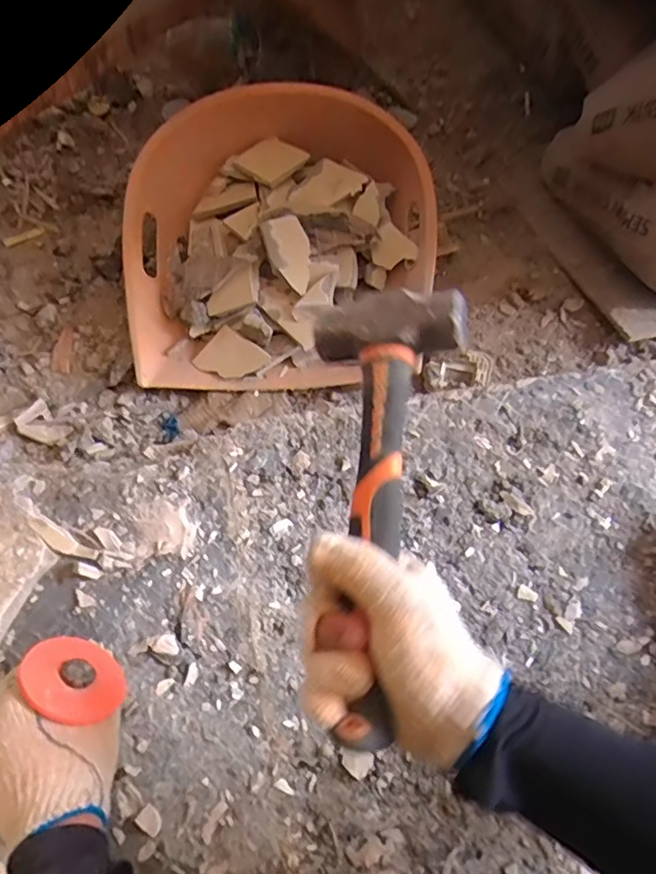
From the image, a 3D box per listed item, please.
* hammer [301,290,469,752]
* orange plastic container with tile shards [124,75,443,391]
[{"bbox_3d":[0.029,0.036,0.338,0.096,0.043,0.276,5,74,0],"label":"hammer"},{"bbox_3d":[-0.070,-0.283,0.764,0.405,0.140,0.444,-5,68,-4],"label":"orange plastic container with tile shards"}]

